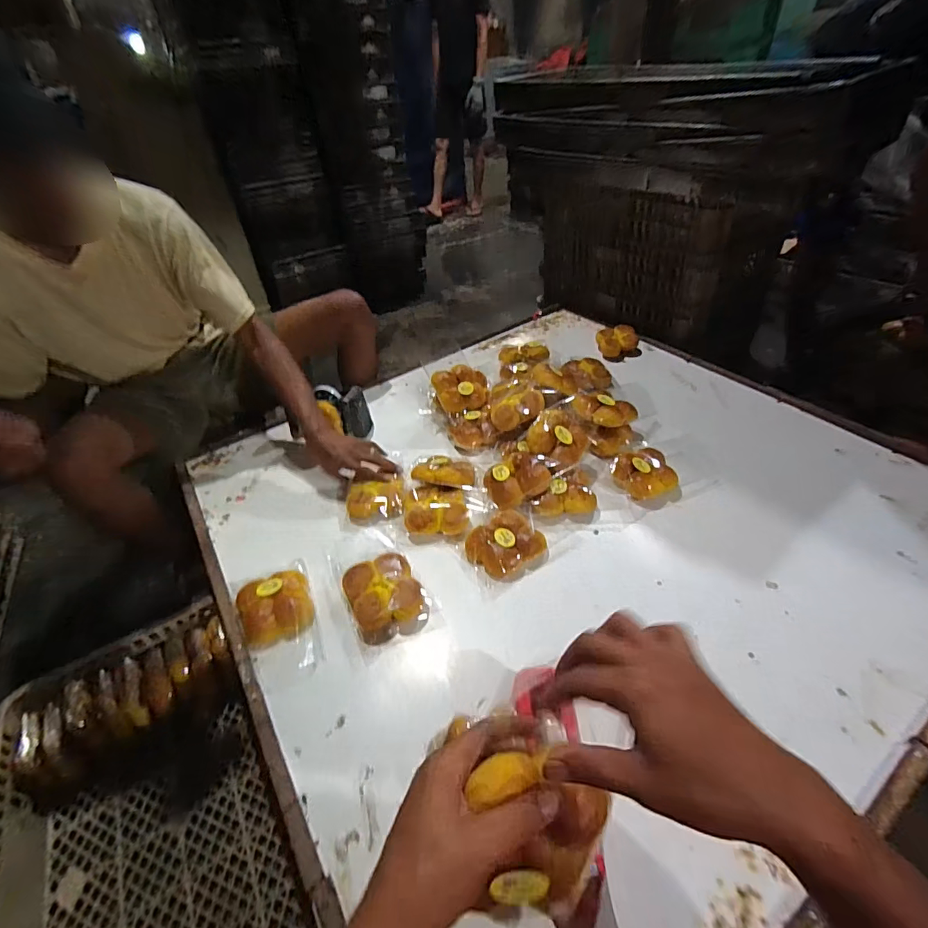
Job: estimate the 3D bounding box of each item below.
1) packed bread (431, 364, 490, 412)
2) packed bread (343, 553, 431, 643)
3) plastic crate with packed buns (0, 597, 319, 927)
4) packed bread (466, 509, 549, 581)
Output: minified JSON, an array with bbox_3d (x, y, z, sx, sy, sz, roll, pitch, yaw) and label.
[{"bbox_3d":[-0.005,-0.173,1.087,0.129,0.060,0.101,-10,41,-6],"label":"packed bread"},{"bbox_3d":[-0.121,0.205,0.737,0.107,0.038,0.132,-21,44,-18],"label":"packed bread"},{"bbox_3d":[-0.501,0.546,0.728,0.354,0.141,0.602,-27,46,-23],"label":"plastic crate with packed buns"},{"bbox_3d":[0.068,0.127,0.800,0.120,0.037,0.111,-30,47,-26],"label":"packed bread"}]

